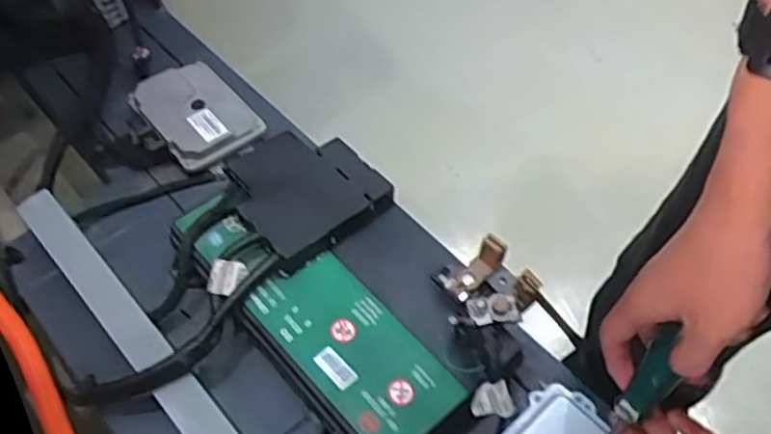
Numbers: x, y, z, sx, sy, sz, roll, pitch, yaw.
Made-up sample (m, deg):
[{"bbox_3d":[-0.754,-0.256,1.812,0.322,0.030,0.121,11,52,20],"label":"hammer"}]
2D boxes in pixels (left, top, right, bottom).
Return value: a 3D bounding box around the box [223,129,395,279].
[{"bbox_3d":[-0.090,-0.029,0.768,0.145,0.043,0.145,-34,61,-22],"label":"box"}]

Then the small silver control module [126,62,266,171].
[{"bbox_3d":[-0.243,-0.136,0.899,0.116,0.030,0.158,-34,62,-22],"label":"small silver control module"}]

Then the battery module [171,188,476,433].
[{"bbox_3d":[-0.075,0.097,0.710,0.120,0.037,0.357,-35,62,-23],"label":"battery module"}]

